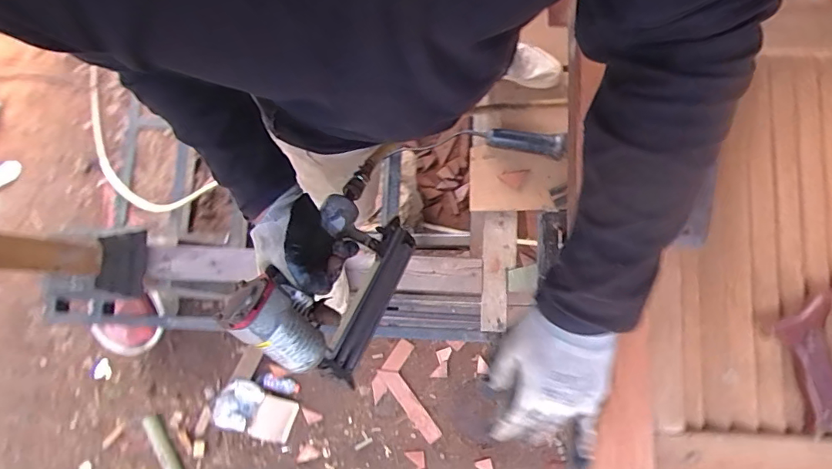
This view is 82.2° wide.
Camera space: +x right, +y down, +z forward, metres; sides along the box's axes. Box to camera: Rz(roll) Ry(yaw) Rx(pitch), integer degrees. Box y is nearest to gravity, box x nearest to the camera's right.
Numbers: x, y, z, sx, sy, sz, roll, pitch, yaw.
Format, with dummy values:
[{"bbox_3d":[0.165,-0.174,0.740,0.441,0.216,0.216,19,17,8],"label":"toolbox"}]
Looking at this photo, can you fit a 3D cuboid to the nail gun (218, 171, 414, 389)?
[{"bbox_3d":[-0.098,0.055,0.551,0.080,0.160,0.245,-8,36,35],"label":"nail gun"}]

